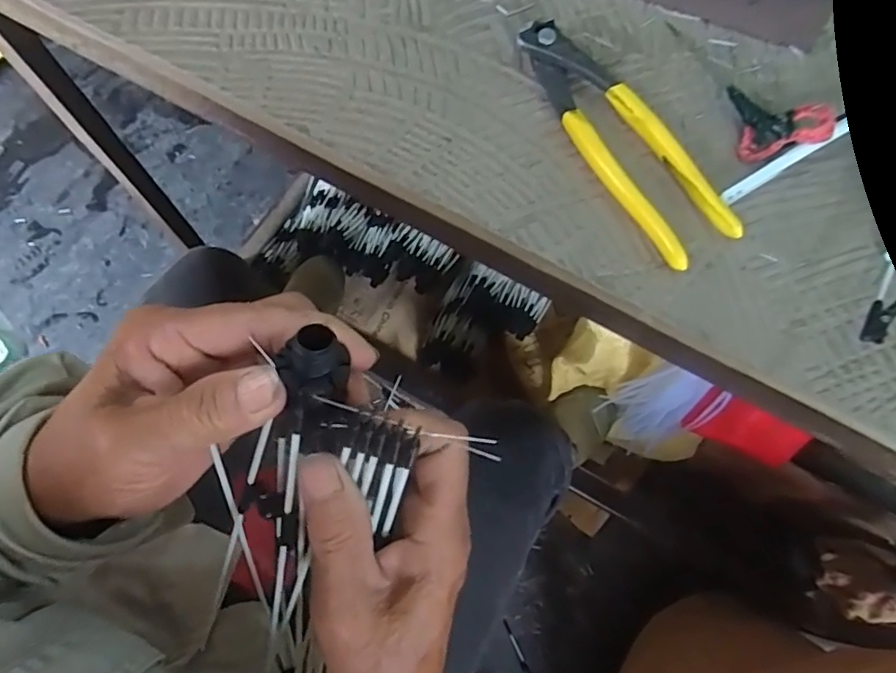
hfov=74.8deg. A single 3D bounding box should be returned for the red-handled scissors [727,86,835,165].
[{"bbox_3d":[0.182,-0.121,0.324,0.041,0.024,0.044,-2,70,-2],"label":"red-handled scissors"}]

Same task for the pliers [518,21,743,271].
[{"bbox_3d":[0.093,-0.110,0.320,0.043,0.017,0.158,-28,73,-11],"label":"pliers"}]

